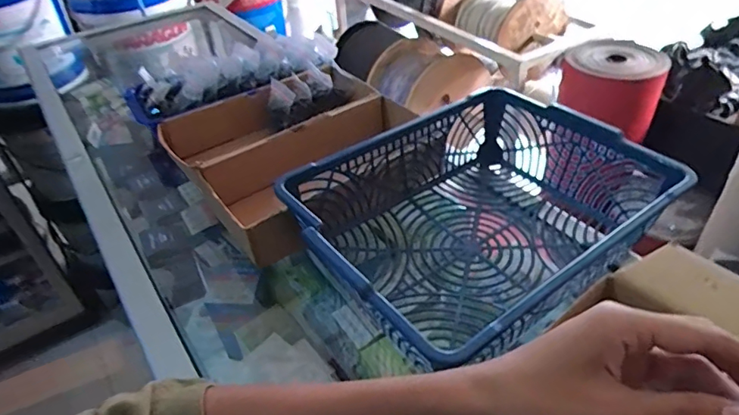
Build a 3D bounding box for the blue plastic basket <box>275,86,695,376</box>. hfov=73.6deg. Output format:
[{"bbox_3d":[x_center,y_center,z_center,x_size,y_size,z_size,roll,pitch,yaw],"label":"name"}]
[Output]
[{"bbox_3d":[0.095,0.008,0.438,0.290,0.088,0.222,-28,45,-26],"label":"blue plastic basket"}]

